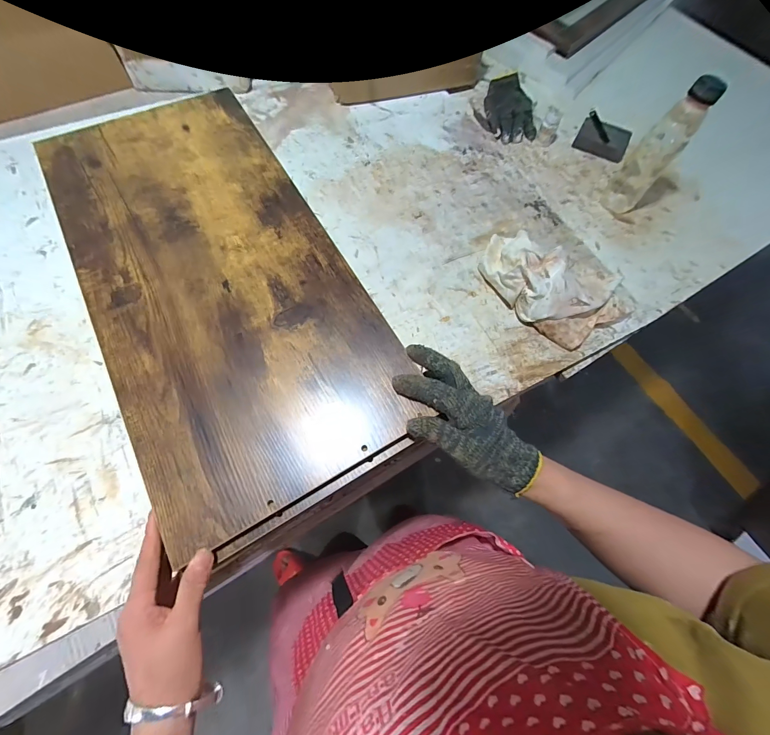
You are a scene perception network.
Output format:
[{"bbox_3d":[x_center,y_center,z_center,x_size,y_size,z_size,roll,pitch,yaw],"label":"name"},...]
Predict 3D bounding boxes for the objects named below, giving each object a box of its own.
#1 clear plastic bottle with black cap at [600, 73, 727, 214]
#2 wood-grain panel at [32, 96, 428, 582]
[{"bbox_3d":[0.447,-0.354,0.572,0.061,0.194,0.054,34,71,10],"label":"clear plastic bottle with black cap"},{"bbox_3d":[-0.198,-0.118,0.408,0.271,0.019,0.579,-27,72,-13],"label":"wood-grain panel"}]

